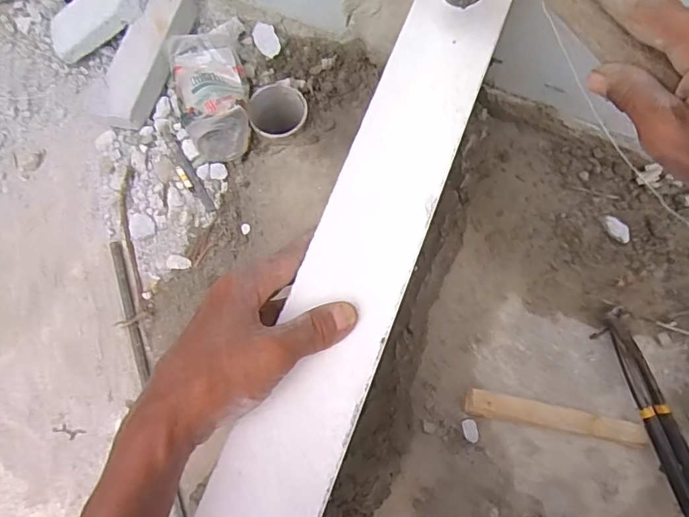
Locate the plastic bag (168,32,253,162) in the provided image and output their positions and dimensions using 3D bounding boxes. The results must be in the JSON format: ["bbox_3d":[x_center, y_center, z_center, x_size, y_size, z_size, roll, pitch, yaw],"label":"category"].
[{"bbox_3d":[-0.166,-0.209,0.616,0.087,0.056,0.168,-12,74,-1],"label":"plastic bag"}]

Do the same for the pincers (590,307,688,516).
[{"bbox_3d":[0.329,0.161,0.518,0.041,0.030,0.219,-18,74,-3],"label":"pincers"}]

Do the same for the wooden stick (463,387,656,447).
[{"bbox_3d":[0.225,0.170,0.519,0.190,0.023,0.025,11,75,5],"label":"wooden stick"}]

